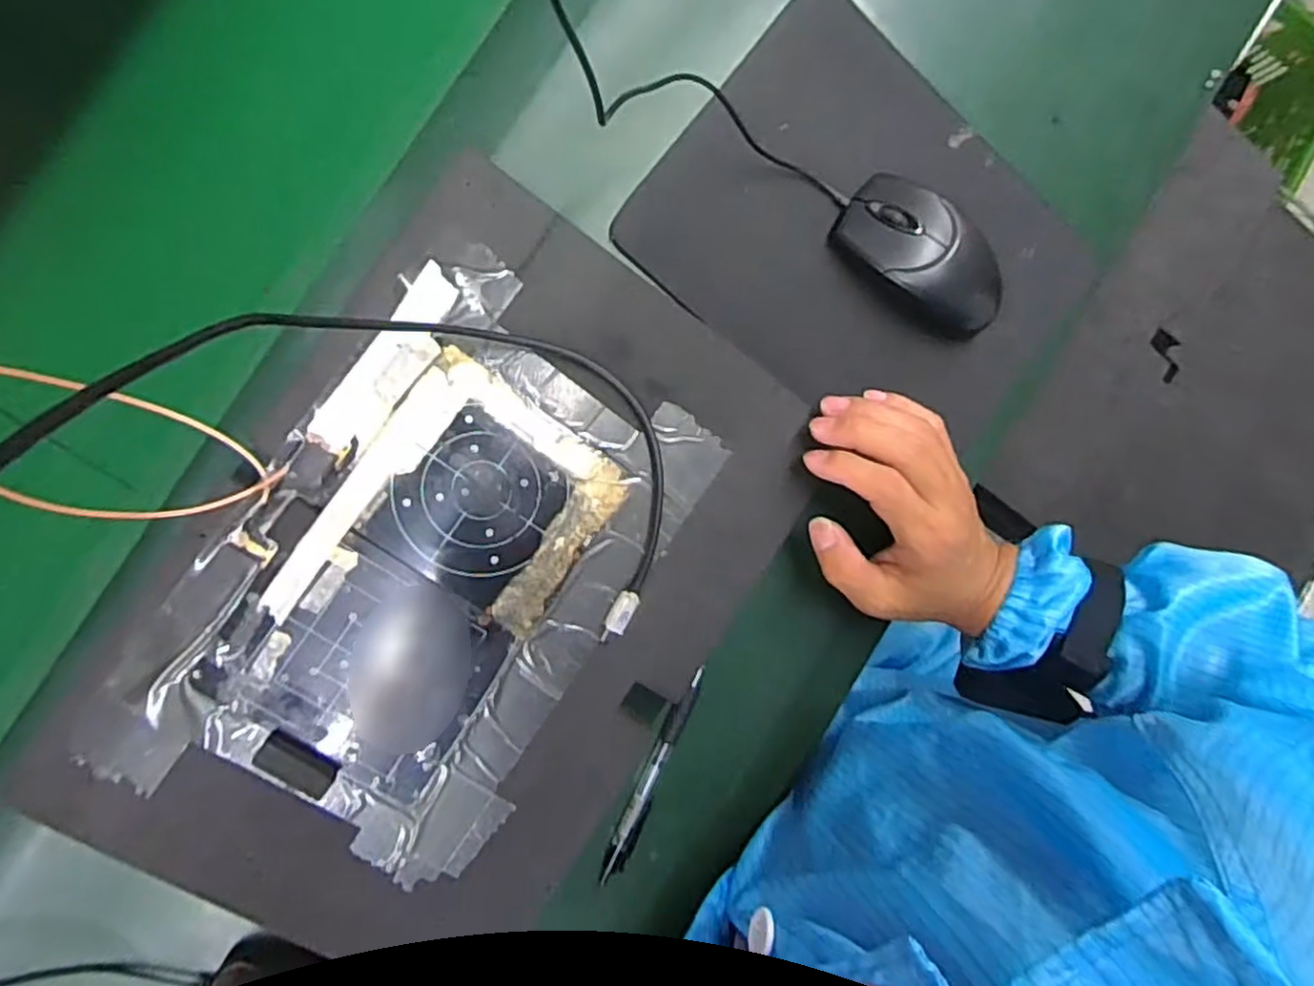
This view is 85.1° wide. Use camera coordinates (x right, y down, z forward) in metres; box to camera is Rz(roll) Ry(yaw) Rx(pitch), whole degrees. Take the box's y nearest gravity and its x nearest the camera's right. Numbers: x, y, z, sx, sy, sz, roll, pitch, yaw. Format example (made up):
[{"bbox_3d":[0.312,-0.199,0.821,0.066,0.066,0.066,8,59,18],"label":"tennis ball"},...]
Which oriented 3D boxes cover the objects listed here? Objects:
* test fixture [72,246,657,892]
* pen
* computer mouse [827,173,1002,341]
[{"bbox_3d":[-0.114,0.043,0.368,0.182,0.017,0.285,31,87,-9],"label":"test fixture"},{"bbox_3d":[-0.002,0.166,0.422,0.014,0.007,0.132,25,88,-10],"label":"pen"},{"bbox_3d":[0.160,-0.138,0.431,0.113,0.033,0.060,32,86,-9],"label":"computer mouse"}]

